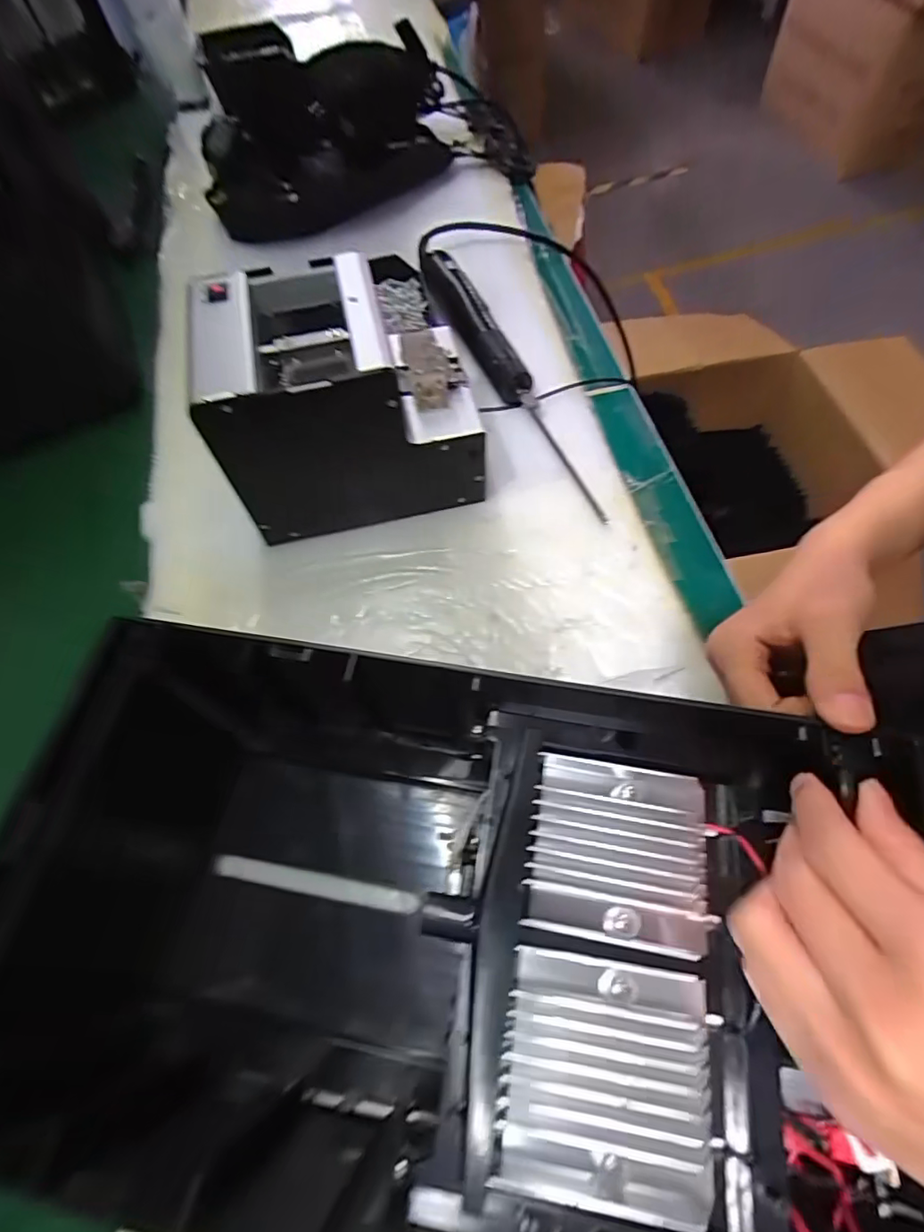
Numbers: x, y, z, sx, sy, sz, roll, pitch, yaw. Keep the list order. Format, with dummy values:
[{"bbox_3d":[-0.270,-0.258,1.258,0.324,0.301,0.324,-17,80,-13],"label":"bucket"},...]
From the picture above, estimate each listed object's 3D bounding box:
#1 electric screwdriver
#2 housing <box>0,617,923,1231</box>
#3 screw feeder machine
[{"bbox_3d":[0.035,-0.220,0.489,0.042,0.043,0.343,-23,62,-7],"label":"electric screwdriver"},{"bbox_3d":[-0.003,0.134,0.249,0.338,0.135,0.195,8,63,8],"label":"housing"},{"bbox_3d":[-0.082,-0.158,0.406,0.173,0.142,0.119,-13,61,-1],"label":"screw feeder machine"}]

